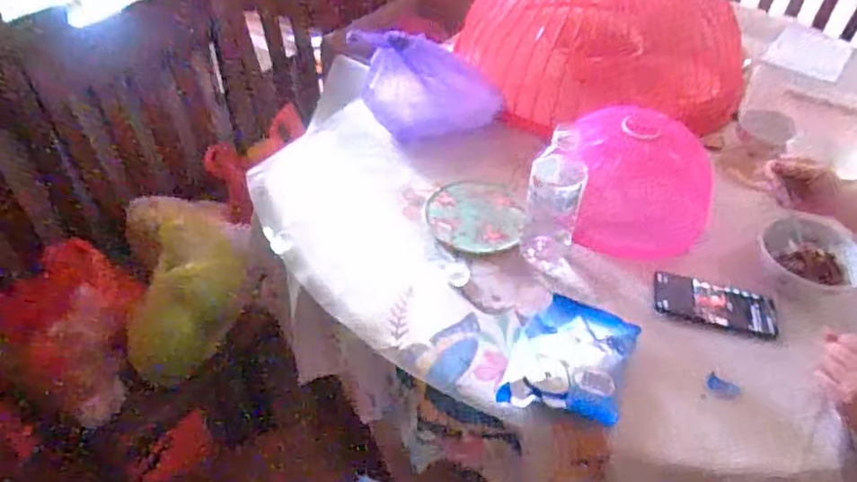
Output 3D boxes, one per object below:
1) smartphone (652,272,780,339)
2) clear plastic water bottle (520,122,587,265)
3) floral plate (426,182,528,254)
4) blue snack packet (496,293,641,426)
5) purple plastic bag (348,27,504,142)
[{"bbox_3d":[0.378,0.081,0.800,0.152,0.011,0.079,15,48,10],"label":"smartphone"},{"bbox_3d":[0.166,-0.057,0.801,0.070,0.192,0.074,14,48,9],"label":"clear plastic water bottle"},{"bbox_3d":[0.073,-0.040,0.907,0.139,0.024,0.148,2,47,-2],"label":"floral plate"},{"bbox_3d":[0.170,0.137,0.718,0.129,0.045,0.168,20,49,15],"label":"blue snack packet"},{"bbox_3d":[0.003,-0.266,1.024,0.235,0.135,0.127,-12,49,-15],"label":"purple plastic bag"}]

